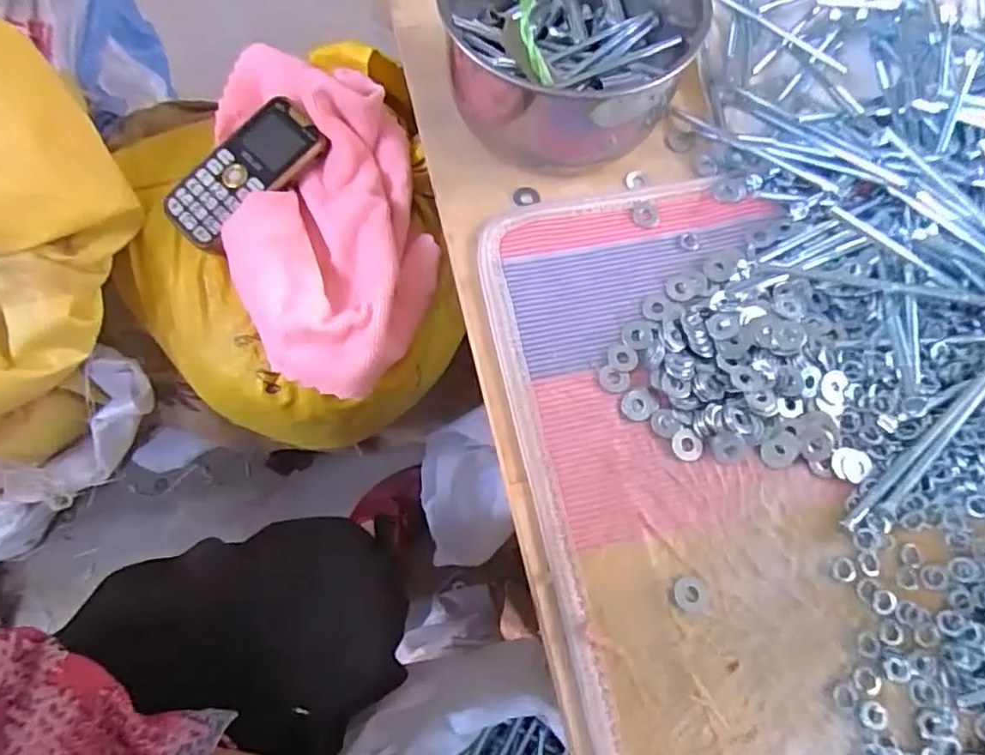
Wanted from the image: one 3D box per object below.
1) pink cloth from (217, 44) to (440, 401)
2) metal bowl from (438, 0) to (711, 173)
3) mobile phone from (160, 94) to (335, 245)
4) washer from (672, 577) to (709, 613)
[{"bbox_3d":[-0.124,-0.123,0.459,0.145,0.081,0.259,-16,71,-9],"label":"pink cloth"},{"bbox_3d":[0.047,-0.239,0.438,0.173,0.088,0.173,1,68,-2],"label":"metal bowl"},{"bbox_3d":[-0.183,-0.151,0.469,0.123,0.017,0.054,-40,74,-3],"label":"mobile phone"},{"bbox_3d":[0.107,0.117,0.338,0.019,0.004,0.019,1,68,-2],"label":"washer"}]

